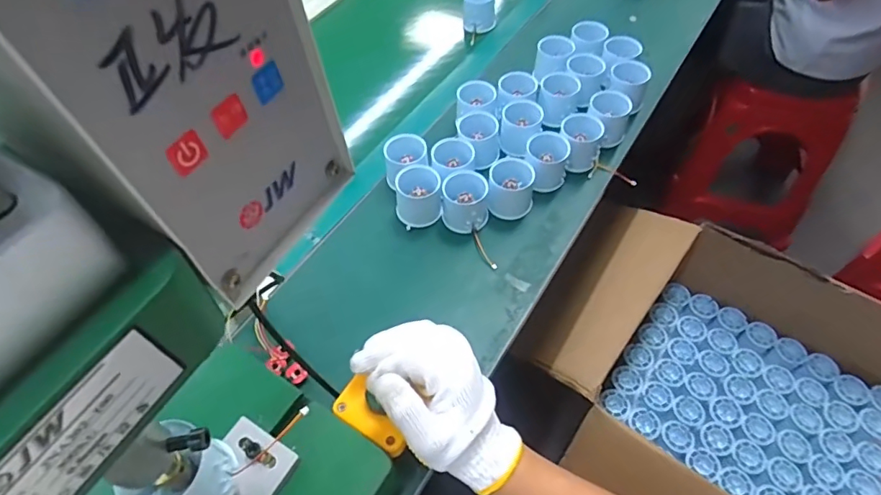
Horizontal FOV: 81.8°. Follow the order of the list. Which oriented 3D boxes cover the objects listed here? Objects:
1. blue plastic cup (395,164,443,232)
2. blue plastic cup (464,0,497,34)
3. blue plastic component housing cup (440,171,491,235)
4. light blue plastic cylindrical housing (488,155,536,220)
[{"bbox_3d":[-0.026,-0.059,0.599,0.051,0.053,0.054,-2,54,2],"label":"blue plastic cup"},{"bbox_3d":[0.066,-0.400,0.853,0.051,0.049,0.057,-5,54,0],"label":"blue plastic cup"},{"bbox_3d":[0.029,-0.052,0.591,0.052,0.054,0.051,-2,54,2],"label":"blue plastic component housing cup"},{"bbox_3d":[0.084,-0.067,0.599,0.050,0.054,0.053,-2,54,2],"label":"light blue plastic cylindrical housing"}]

